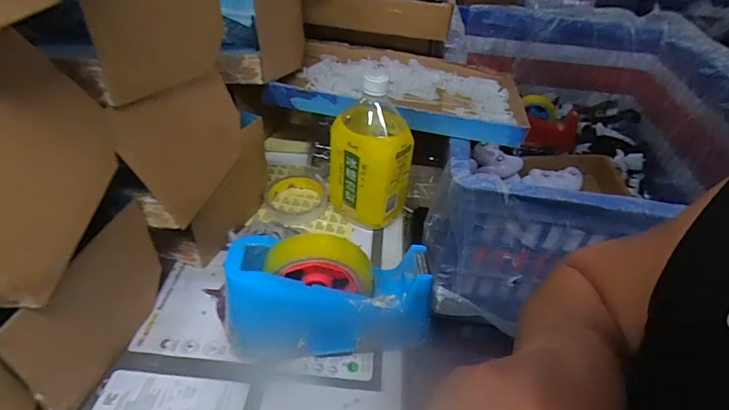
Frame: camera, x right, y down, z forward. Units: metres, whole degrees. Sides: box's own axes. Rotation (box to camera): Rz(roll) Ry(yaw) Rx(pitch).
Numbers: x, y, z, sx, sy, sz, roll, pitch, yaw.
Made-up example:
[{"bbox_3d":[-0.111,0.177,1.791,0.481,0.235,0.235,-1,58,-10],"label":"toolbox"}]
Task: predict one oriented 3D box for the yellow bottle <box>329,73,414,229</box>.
[{"bbox_3d":[0.009,-0.065,0.520,0.102,0.187,0.096,9,40,4],"label":"yellow bottle"}]

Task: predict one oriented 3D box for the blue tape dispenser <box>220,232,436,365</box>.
[{"bbox_3d":[-0.033,0.087,0.394,0.194,0.121,0.066,-1,41,-7],"label":"blue tape dispenser"}]

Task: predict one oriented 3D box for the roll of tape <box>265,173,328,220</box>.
[{"bbox_3d":[-0.098,-0.011,0.571,0.088,0.020,0.098,9,40,4],"label":"roll of tape"}]

